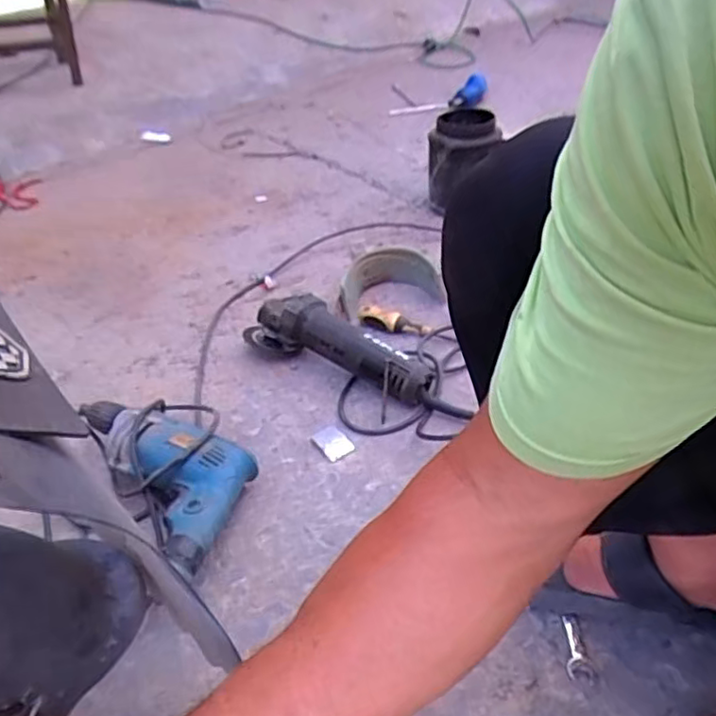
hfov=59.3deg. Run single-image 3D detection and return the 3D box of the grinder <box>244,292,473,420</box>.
[{"bbox_3d":[-0.023,-0.016,0.854,0.322,0.090,0.066,20,44,28],"label":"grinder"}]

